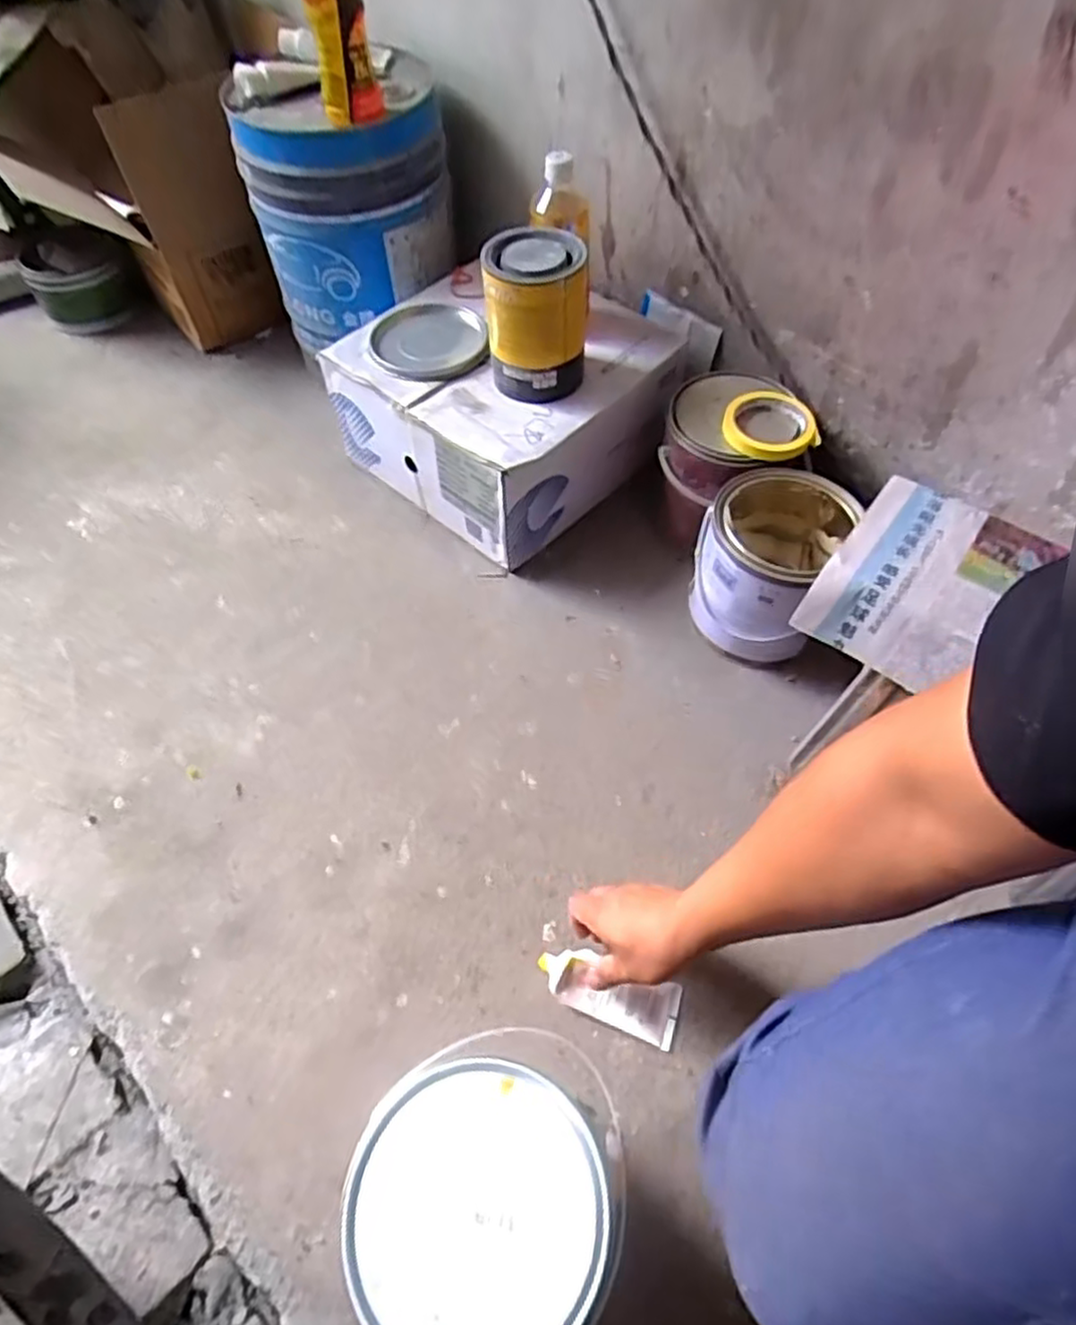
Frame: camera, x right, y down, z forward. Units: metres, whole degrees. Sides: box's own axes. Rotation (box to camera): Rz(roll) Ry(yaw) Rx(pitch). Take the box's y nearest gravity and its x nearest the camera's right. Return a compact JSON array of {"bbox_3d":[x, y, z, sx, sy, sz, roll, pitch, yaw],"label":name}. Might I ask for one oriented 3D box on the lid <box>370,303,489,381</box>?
[{"bbox_3d":[-0.138,-0.405,0.887,0.140,0.015,0.154,1,55,-1],"label":"lid"}]

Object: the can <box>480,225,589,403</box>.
[{"bbox_3d":[-0.001,-0.378,0.792,0.106,0.145,0.112,1,55,-1],"label":"can"}]

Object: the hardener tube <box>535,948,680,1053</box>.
[{"bbox_3d":[0.062,0.284,0.616,0.124,0.022,0.048,21,59,4],"label":"hardener tube"}]

